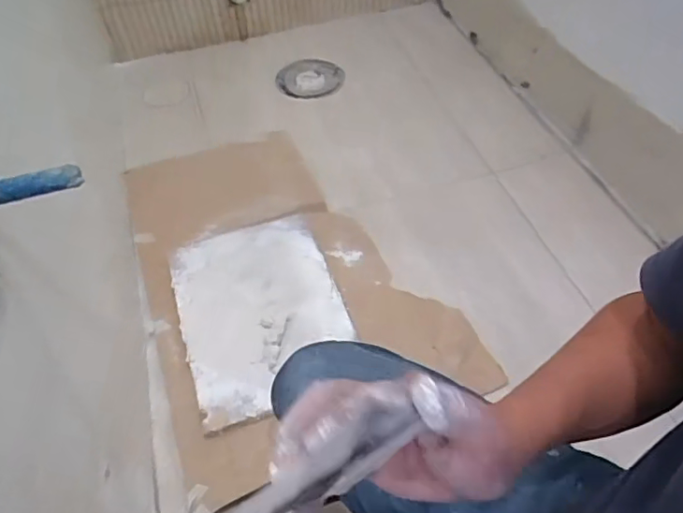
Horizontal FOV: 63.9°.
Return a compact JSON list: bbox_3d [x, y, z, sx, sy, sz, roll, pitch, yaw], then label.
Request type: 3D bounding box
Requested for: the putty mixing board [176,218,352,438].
[{"bbox_3d":[-0.151,0.082,1.009,0.284,0.021,0.401,-14,50,-14],"label":"putty mixing board"}]

